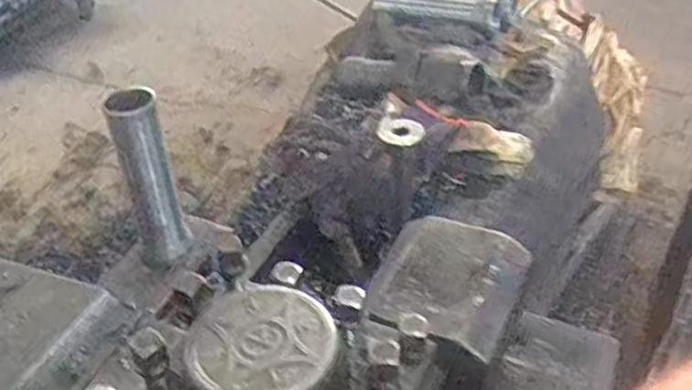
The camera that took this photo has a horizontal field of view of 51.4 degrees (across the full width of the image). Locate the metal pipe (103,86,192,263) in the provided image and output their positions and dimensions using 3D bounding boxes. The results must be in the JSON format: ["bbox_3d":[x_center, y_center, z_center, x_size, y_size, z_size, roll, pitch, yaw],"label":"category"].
[{"bbox_3d":[-0.199,-0.021,0.722,0.051,0.183,0.047,-16,40,-16],"label":"metal pipe"}]

